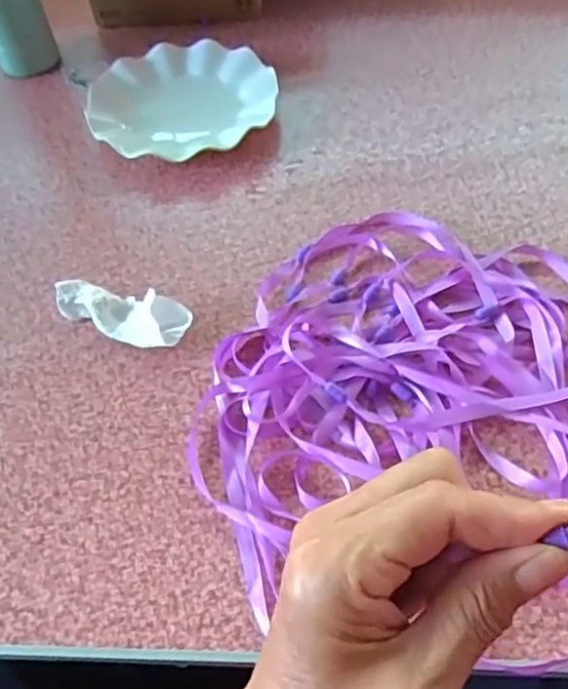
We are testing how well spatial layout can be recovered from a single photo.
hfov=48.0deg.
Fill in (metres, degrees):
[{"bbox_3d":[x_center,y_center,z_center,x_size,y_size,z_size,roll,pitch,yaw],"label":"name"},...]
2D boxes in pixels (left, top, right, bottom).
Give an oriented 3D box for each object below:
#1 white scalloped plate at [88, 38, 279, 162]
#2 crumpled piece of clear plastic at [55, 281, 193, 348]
[{"bbox_3d":[-0.098,-0.238,0.632,0.177,0.028,0.177,-2,55,3],"label":"white scalloped plate"},{"bbox_3d":[-0.121,-0.025,0.482,0.104,0.021,0.039,18,58,16],"label":"crumpled piece of clear plastic"}]

